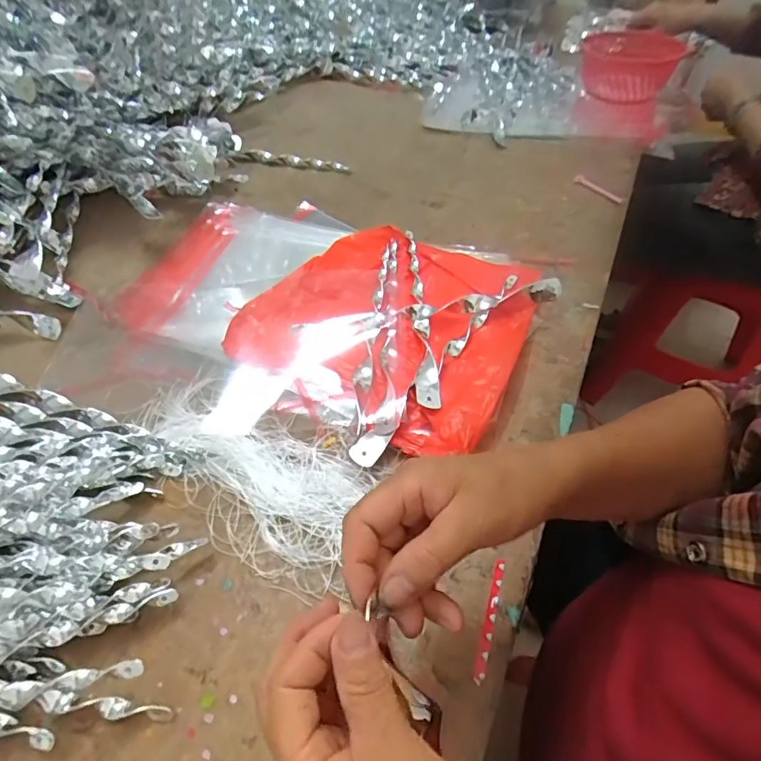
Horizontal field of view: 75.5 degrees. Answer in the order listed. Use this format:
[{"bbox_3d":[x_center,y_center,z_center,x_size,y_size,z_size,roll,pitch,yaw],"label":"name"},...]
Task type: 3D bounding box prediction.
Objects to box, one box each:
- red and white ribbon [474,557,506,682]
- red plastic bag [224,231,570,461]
[{"bbox_3d":[0.078,0.168,0.350,0.008,0.004,0.085,14,52,15],"label":"red and white ribbon"},{"bbox_3d":[0.019,-0.074,0.528,0.272,0.024,0.272,23,55,21],"label":"red plastic bag"}]

